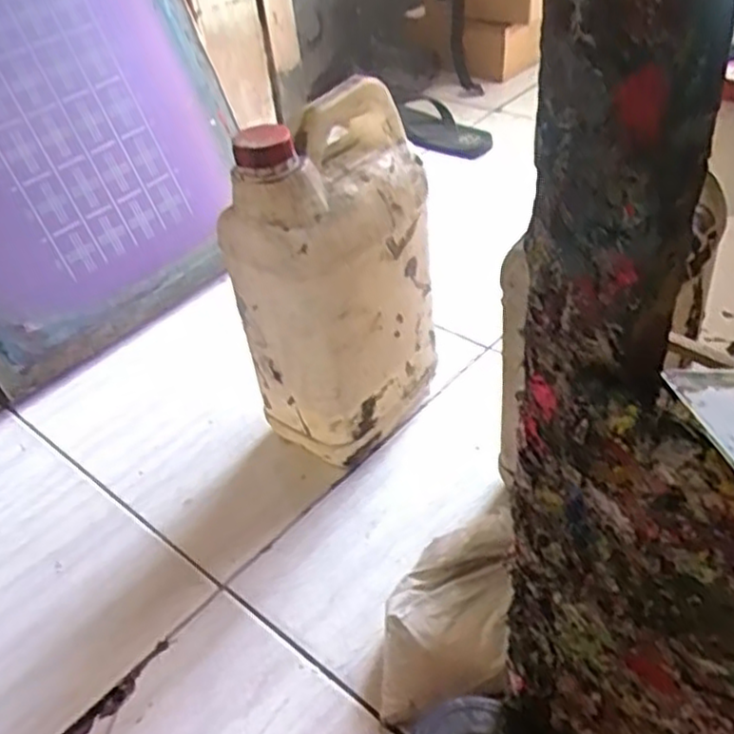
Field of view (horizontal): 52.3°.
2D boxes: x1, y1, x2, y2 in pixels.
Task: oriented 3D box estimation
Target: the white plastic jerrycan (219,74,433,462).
[{"bbox_3d":[-0.024,-0.075,0.702,0.111,0.327,0.174,22,48,31],"label":"white plastic jerrycan"}]

